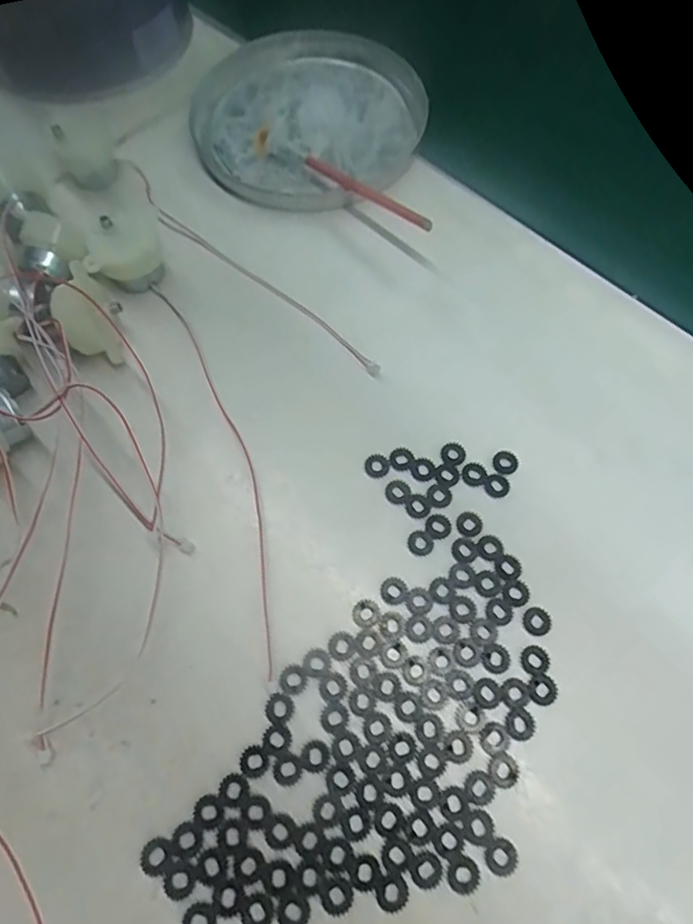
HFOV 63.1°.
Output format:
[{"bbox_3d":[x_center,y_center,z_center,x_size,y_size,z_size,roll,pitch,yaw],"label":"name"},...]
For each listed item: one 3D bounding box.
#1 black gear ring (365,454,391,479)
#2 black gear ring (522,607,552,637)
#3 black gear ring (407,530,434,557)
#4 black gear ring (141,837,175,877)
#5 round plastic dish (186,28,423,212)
[{"bbox_3d":[0.013,0.001,0.241,0.011,0.004,0.010,0,66,0],"label":"black gear ring"},{"bbox_3d":[0.073,0.061,0.215,0.011,0.004,0.011,0,66,0],"label":"black gear ring"},{"bbox_3d":[0.030,0.032,0.227,0.010,0.004,0.010,25,68,10],"label":"black gear ring"},{"bbox_3d":[-0.062,0.129,0.184,0.011,0.004,0.010,0,66,0],"label":"black gear ring"},{"bbox_3d":[-0.021,-0.199,0.329,0.130,0.014,0.141,0,66,0],"label":"round plastic dish"}]

